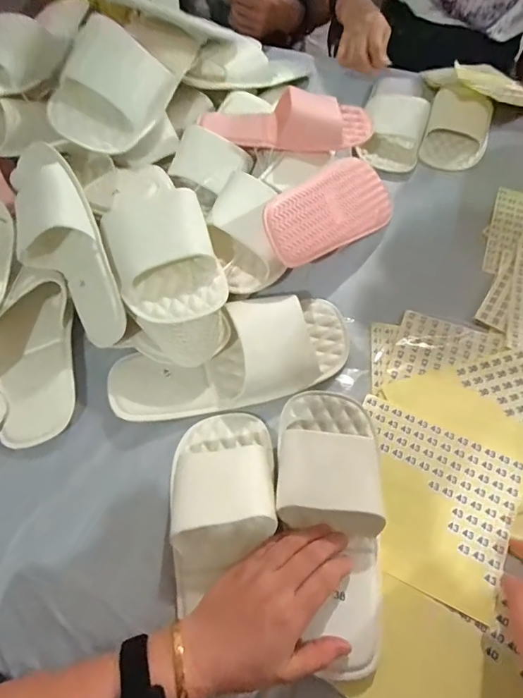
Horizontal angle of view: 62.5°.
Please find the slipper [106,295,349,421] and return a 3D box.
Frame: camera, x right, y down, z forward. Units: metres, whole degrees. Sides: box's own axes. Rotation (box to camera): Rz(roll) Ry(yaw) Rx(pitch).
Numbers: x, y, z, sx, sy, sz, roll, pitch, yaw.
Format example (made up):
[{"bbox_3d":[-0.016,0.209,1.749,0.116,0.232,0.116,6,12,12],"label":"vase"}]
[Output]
[{"bbox_3d":[-0.029,0.008,0.465,0.274,0.058,0.103,-18,64,-9],"label":"slipper"}]

